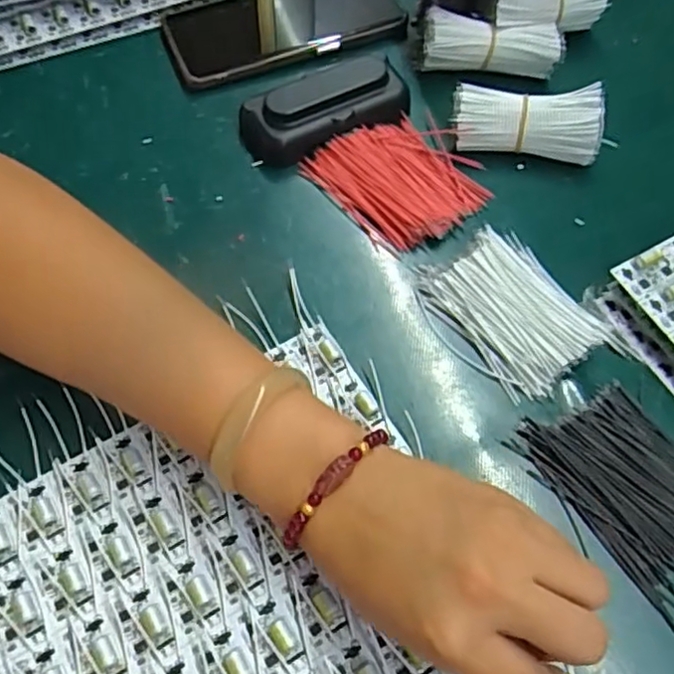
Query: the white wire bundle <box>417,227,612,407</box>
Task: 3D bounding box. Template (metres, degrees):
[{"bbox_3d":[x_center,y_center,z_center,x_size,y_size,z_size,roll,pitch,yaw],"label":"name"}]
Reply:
[{"bbox_3d":[0.093,-0.014,0.357,0.073,0.010,0.091,-31,67,-13],"label":"white wire bundle"}]

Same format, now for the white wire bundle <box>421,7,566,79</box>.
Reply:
[{"bbox_3d":[0.102,-0.194,0.432,0.090,0.031,0.025,5,64,4],"label":"white wire bundle"}]

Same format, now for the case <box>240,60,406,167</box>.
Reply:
[{"bbox_3d":[-0.006,-0.145,0.413,0.107,0.030,0.040,-21,65,-9],"label":"case"}]

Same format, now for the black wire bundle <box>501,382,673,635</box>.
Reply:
[{"bbox_3d":[0.140,0.067,0.312,0.073,0.008,0.100,-39,69,-16],"label":"black wire bundle"}]

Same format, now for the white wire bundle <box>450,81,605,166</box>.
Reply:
[{"bbox_3d":[0.116,-0.130,0.403,0.087,0.035,0.032,3,64,3],"label":"white wire bundle"}]

